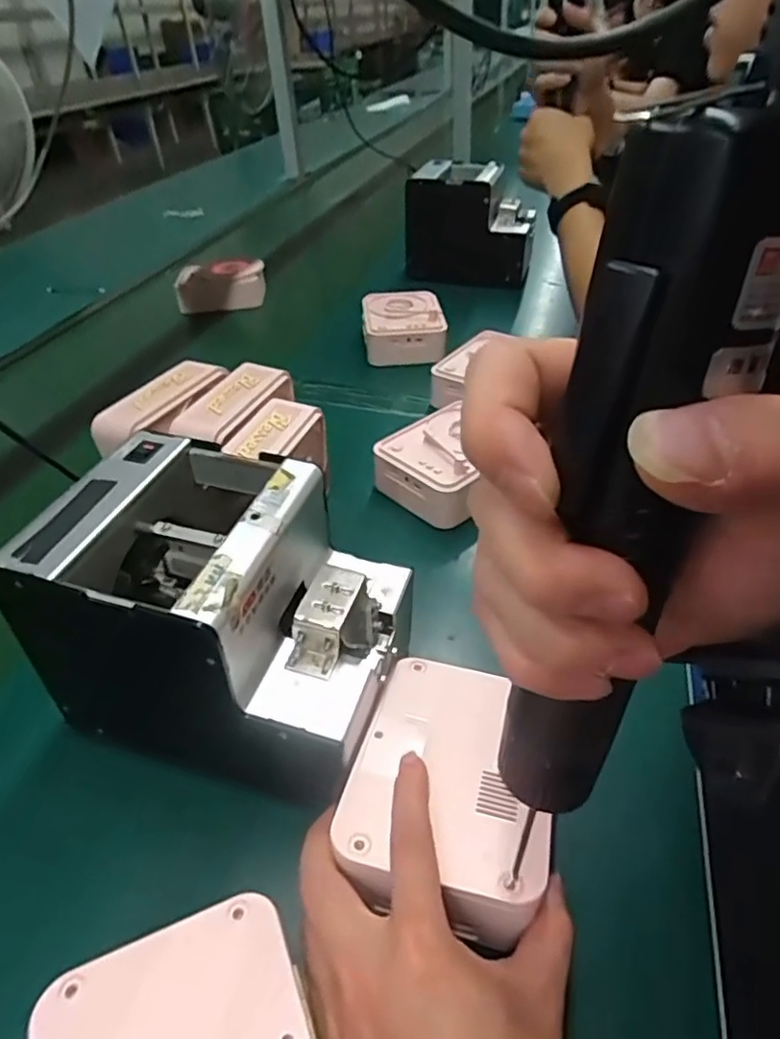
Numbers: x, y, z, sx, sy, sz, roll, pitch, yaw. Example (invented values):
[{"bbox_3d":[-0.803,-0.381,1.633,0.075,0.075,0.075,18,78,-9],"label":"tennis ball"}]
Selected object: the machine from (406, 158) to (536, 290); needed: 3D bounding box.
[{"bbox_3d":[0.121,-0.442,0.934,0.187,0.147,0.105,4,40,10],"label":"machine"}]

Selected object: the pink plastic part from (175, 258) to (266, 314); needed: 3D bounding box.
[{"bbox_3d":[-0.262,-0.365,0.965,0.133,0.065,0.053,-11,40,-9],"label":"pink plastic part"}]

